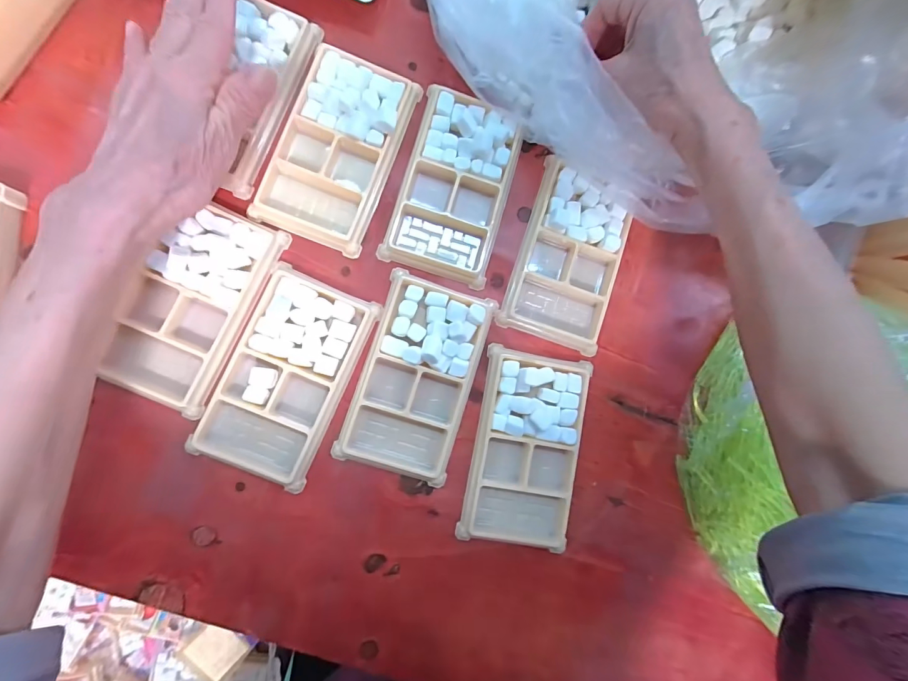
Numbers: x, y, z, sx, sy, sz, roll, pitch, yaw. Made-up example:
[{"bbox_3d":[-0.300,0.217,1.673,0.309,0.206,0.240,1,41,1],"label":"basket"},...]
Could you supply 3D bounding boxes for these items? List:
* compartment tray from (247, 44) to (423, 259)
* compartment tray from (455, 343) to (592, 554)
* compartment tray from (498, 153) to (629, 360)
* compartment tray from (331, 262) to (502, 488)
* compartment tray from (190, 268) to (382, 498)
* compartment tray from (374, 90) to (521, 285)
[{"bbox_3d":[-0.081,-0.135,0.277,0.073,0.018,0.132,21,83,-5],"label":"compartment tray"},{"bbox_3d":[0.053,0.076,0.280,0.074,0.019,0.136,11,84,-6],"label":"compartment tray"},{"bbox_3d":[0.088,-0.061,0.295,0.075,0.015,0.124,19,83,-5],"label":"compartment tray"},{"bbox_3d":[-0.024,0.024,0.274,0.075,0.020,0.136,19,83,-5],"label":"compartment tray"},{"bbox_3d":[-0.111,0.024,0.267,0.075,0.014,0.136,21,83,-5],"label":"compartment tray"},{"bbox_3d":[0.002,-0.111,0.286,0.074,0.018,0.129,15,84,-6],"label":"compartment tray"}]

